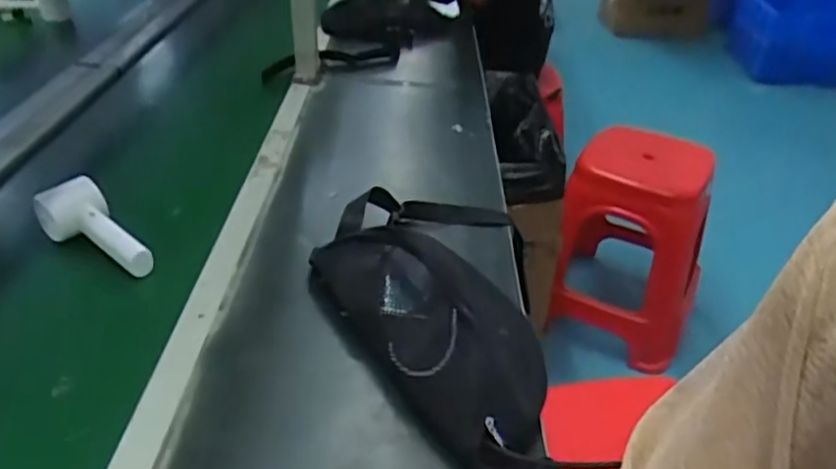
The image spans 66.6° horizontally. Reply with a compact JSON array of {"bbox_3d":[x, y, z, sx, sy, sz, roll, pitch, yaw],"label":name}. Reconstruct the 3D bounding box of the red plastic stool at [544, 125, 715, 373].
[{"bbox_3d":[0.549,0.031,1.612,0.335,0.490,0.408,18,36,19],"label":"red plastic stool"}]

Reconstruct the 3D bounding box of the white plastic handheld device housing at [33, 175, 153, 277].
[{"bbox_3d":[-0.329,-0.003,0.667,0.135,0.055,0.052,33,42,11],"label":"white plastic handheld device housing"}]

